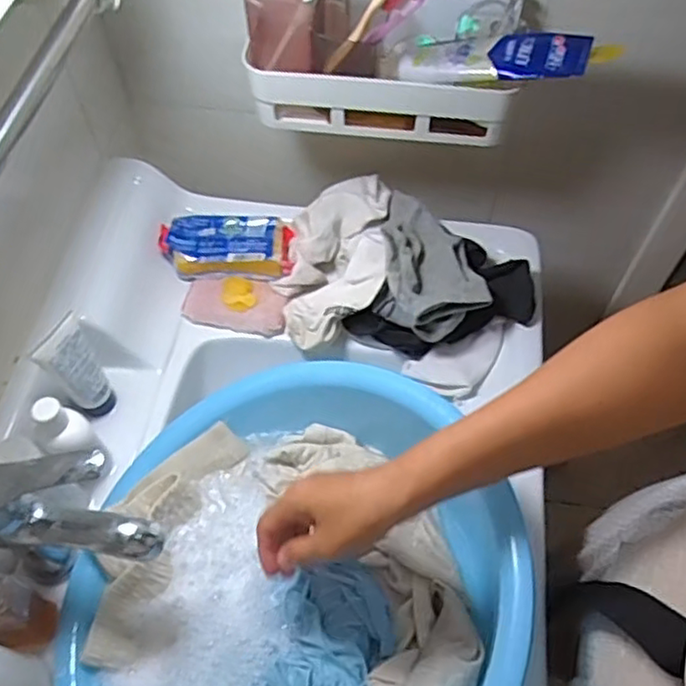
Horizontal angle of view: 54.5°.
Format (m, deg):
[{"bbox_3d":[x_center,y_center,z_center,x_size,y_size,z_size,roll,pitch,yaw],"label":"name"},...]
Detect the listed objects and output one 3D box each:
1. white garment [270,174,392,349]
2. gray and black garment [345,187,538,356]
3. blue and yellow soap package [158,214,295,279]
[{"bbox_3d":[-0.010,-0.094,0.724,0.111,0.057,0.213,6,57,4],"label":"white garment"},{"bbox_3d":[0.108,-0.062,0.684,0.174,0.074,0.151,20,59,12],"label":"gray and black garment"},{"bbox_3d":[-0.127,-0.103,0.733,0.138,0.049,0.062,2,57,1],"label":"blue and yellow soap package"}]

